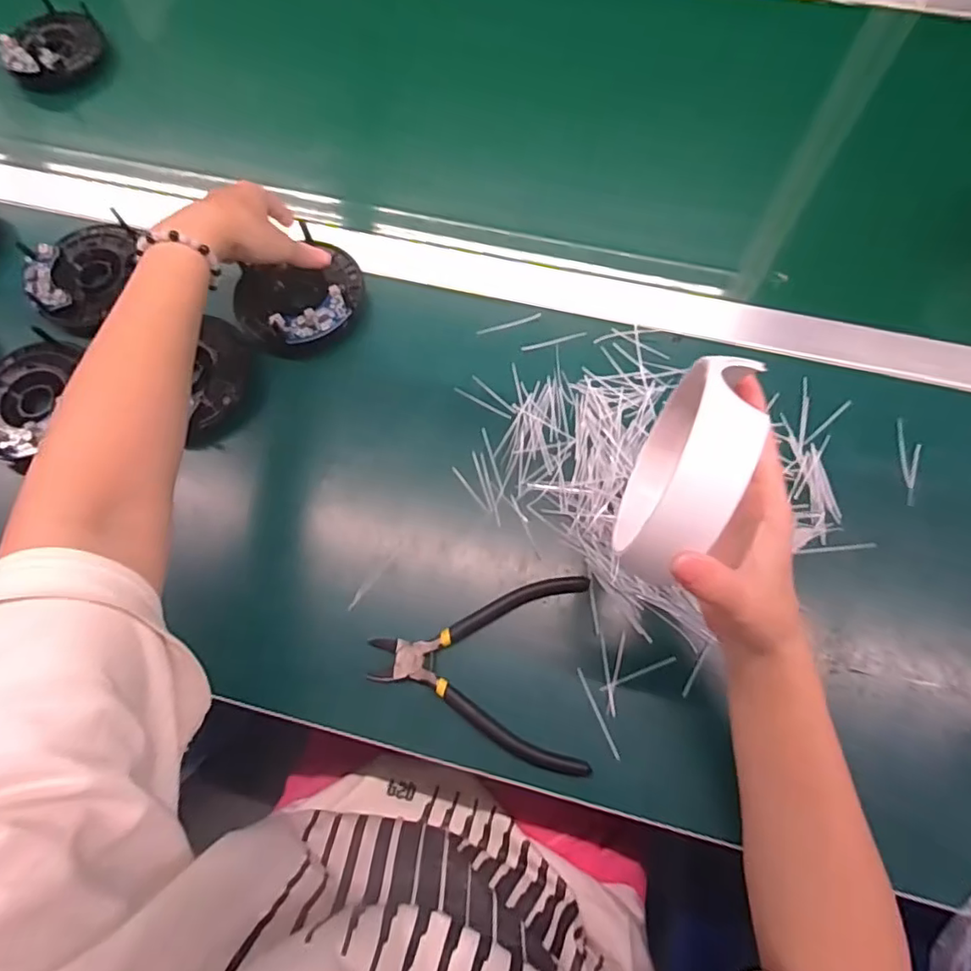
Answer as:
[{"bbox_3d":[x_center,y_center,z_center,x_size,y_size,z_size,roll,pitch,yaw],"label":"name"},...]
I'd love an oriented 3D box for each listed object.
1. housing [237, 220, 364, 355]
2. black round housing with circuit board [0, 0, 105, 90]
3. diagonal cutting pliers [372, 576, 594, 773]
[{"bbox_3d":[-0.147,-0.152,0.459,0.093,0.030,0.101,-1,69,2],"label":"housing"},{"bbox_3d":[-0.445,-0.455,0.579,0.095,0.038,0.106,-34,73,-9],"label":"black round housing with circuit board"},{"bbox_3d":[-0.004,0.117,0.372,0.138,0.011,0.120,2,69,3],"label":"diagonal cutting pliers"}]

